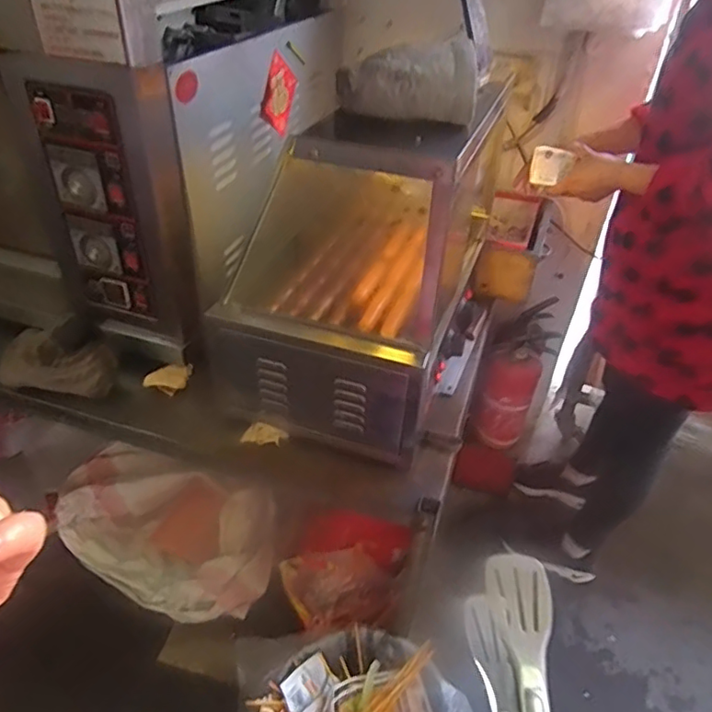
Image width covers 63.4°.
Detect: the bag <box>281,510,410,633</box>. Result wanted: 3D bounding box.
[{"bbox_3d":[-0.026,0.456,1.161,0.255,0.207,0.114,7,38,5],"label":"bag"}]

